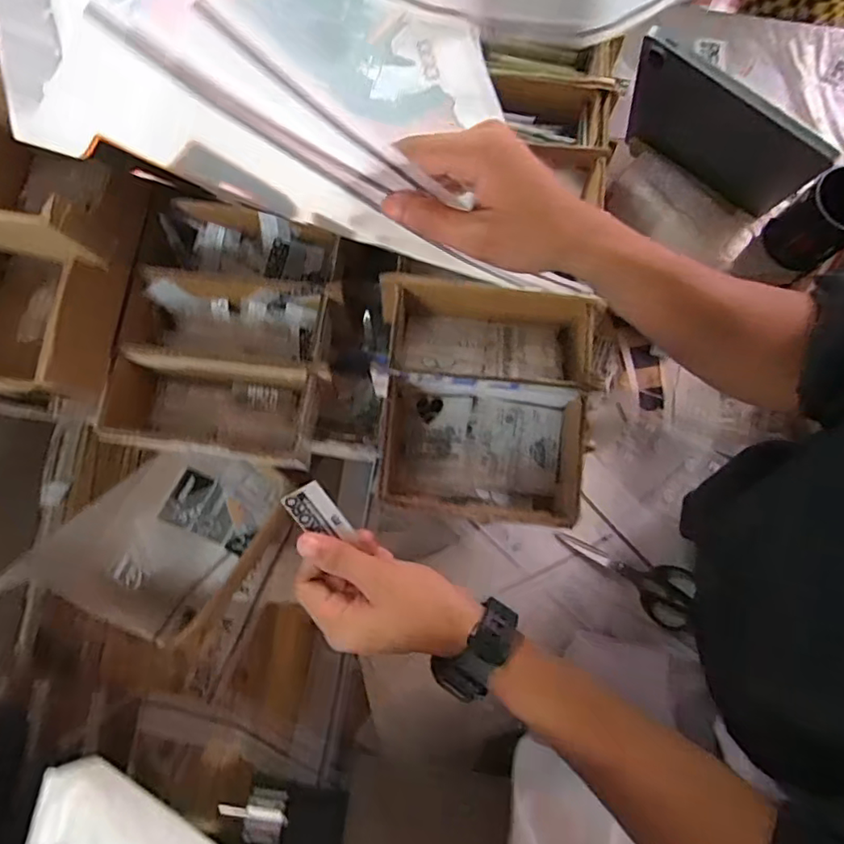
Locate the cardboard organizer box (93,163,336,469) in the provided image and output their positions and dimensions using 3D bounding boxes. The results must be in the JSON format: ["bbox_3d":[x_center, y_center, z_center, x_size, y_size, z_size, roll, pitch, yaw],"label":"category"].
[{"bbox_3d":[-0.156,-0.080,0.480,0.159,0.075,0.215,7,79,1],"label":"cardboard organizer box"}]

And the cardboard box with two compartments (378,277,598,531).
[{"bbox_3d":[0.044,-0.022,0.468,0.166,0.069,0.194,8,79,1],"label":"cardboard box with two compartments"}]

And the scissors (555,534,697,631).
[{"bbox_3d":[0.236,0.189,0.671,0.168,0.017,0.069,16,79,3],"label":"scissors"}]

